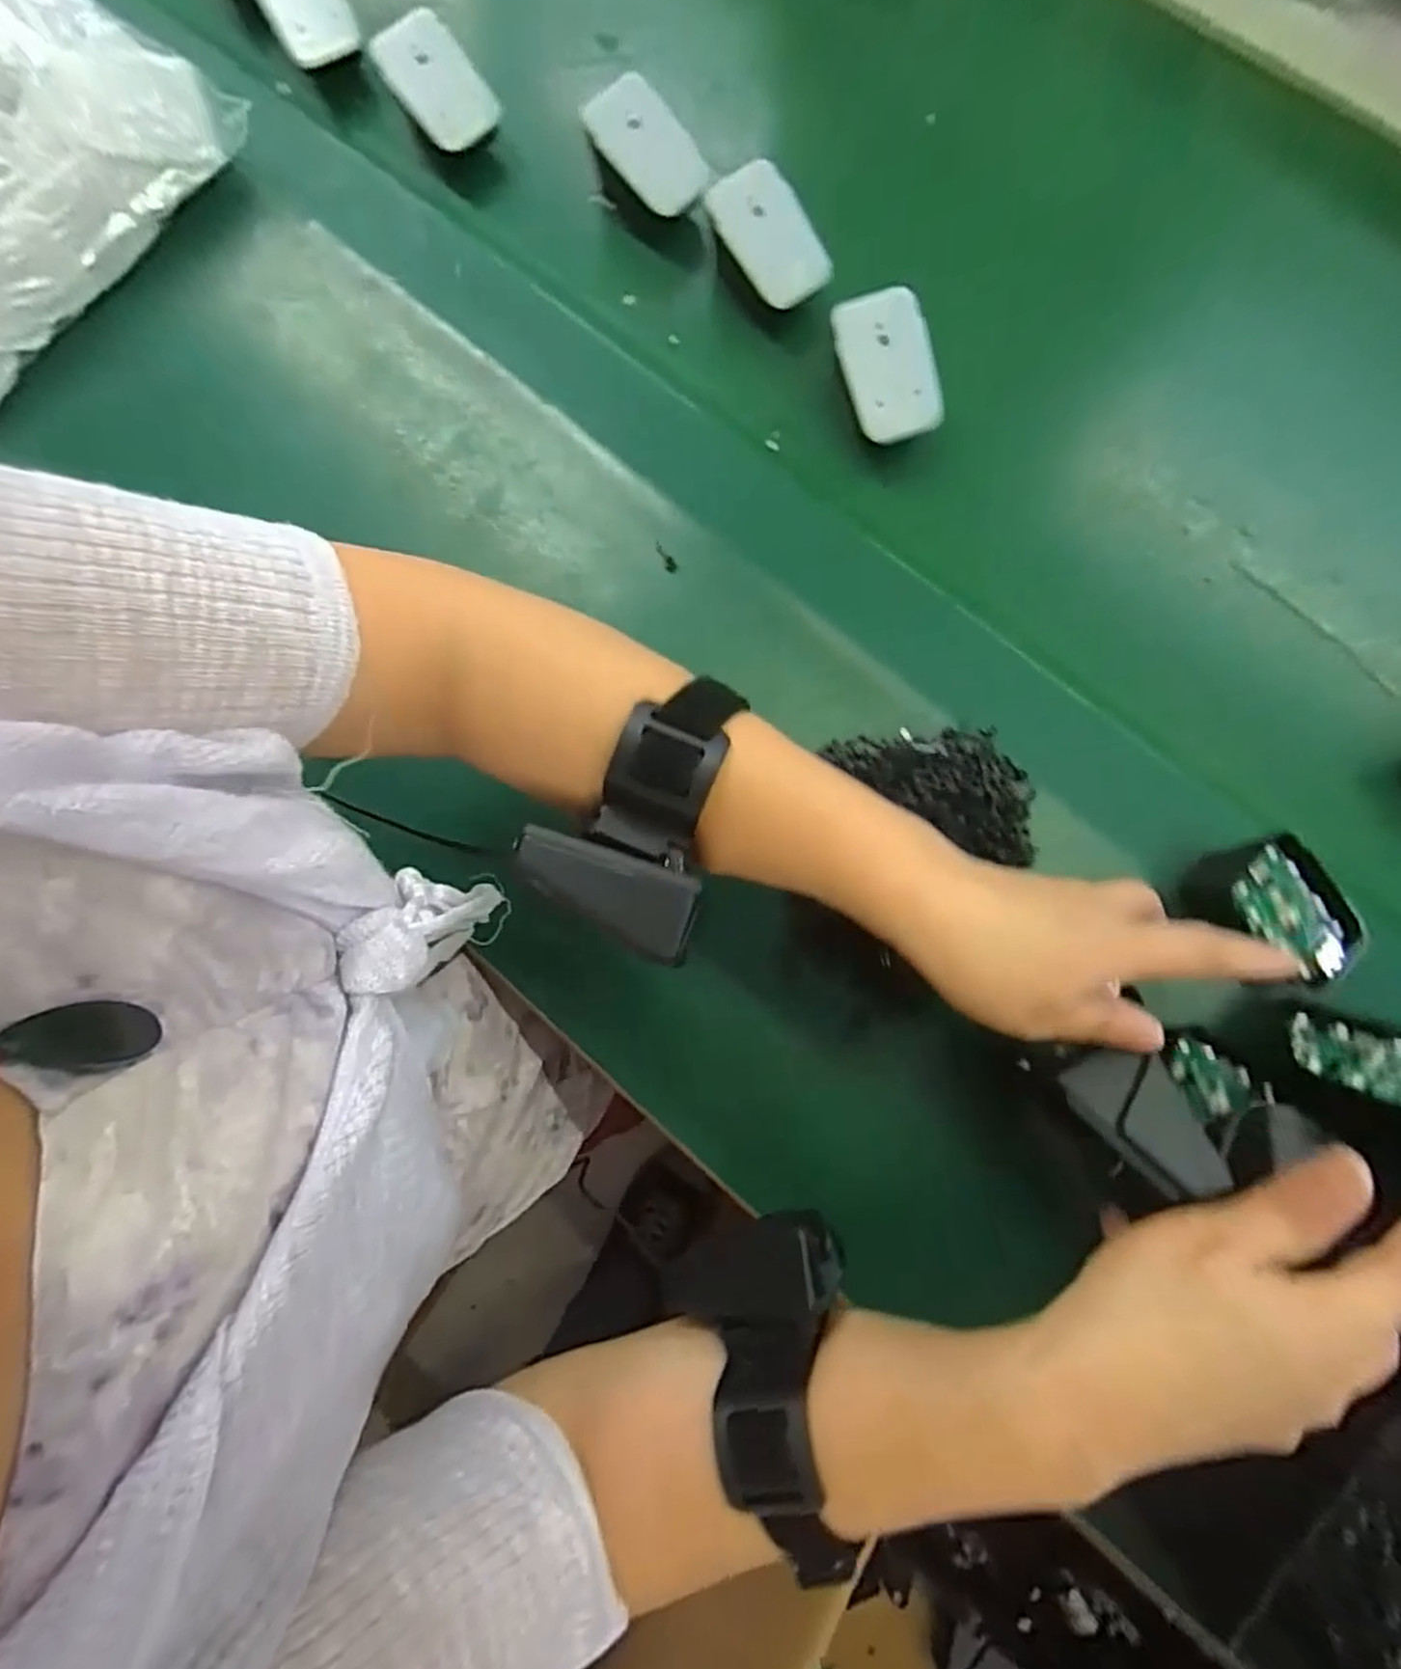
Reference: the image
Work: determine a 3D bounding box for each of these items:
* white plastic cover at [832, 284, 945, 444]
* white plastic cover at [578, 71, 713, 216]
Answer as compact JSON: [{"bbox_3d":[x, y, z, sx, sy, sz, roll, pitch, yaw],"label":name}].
[{"bbox_3d":[0.097,-0.242,0.382,0.043,0.008,0.068,-11,116,25],"label":"white plastic cover"},{"bbox_3d":[-0.030,-0.403,0.431,0.036,0.079,0.017,-16,76,40],"label":"white plastic cover"}]

